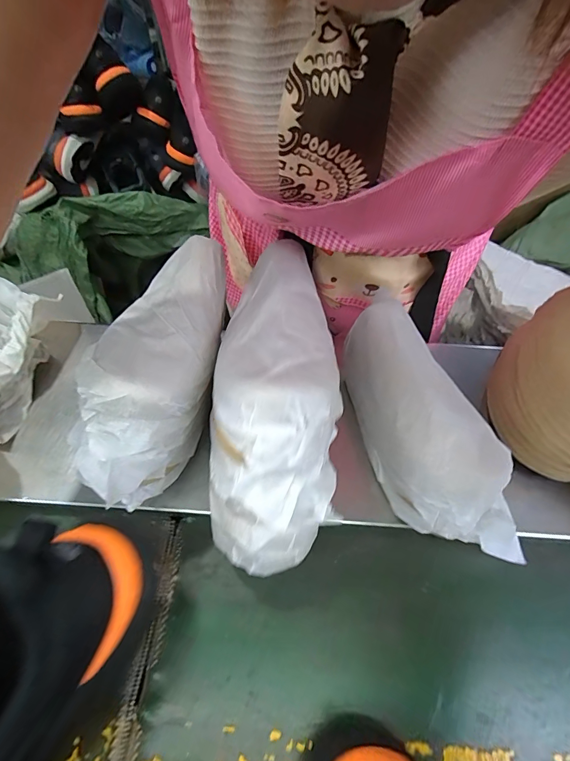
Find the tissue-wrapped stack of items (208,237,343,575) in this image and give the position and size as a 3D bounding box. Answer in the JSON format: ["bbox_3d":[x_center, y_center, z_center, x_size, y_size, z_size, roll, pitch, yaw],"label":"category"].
[{"bbox_3d":[-0.009,0.004,0.296,0.096,0.096,0.275,2,75,3],"label":"tissue-wrapped stack of items"}]

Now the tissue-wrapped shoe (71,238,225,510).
[{"bbox_3d":[-0.107,-0.019,0.333,0.096,0.106,0.248,9,69,7],"label":"tissue-wrapped shoe"}]

